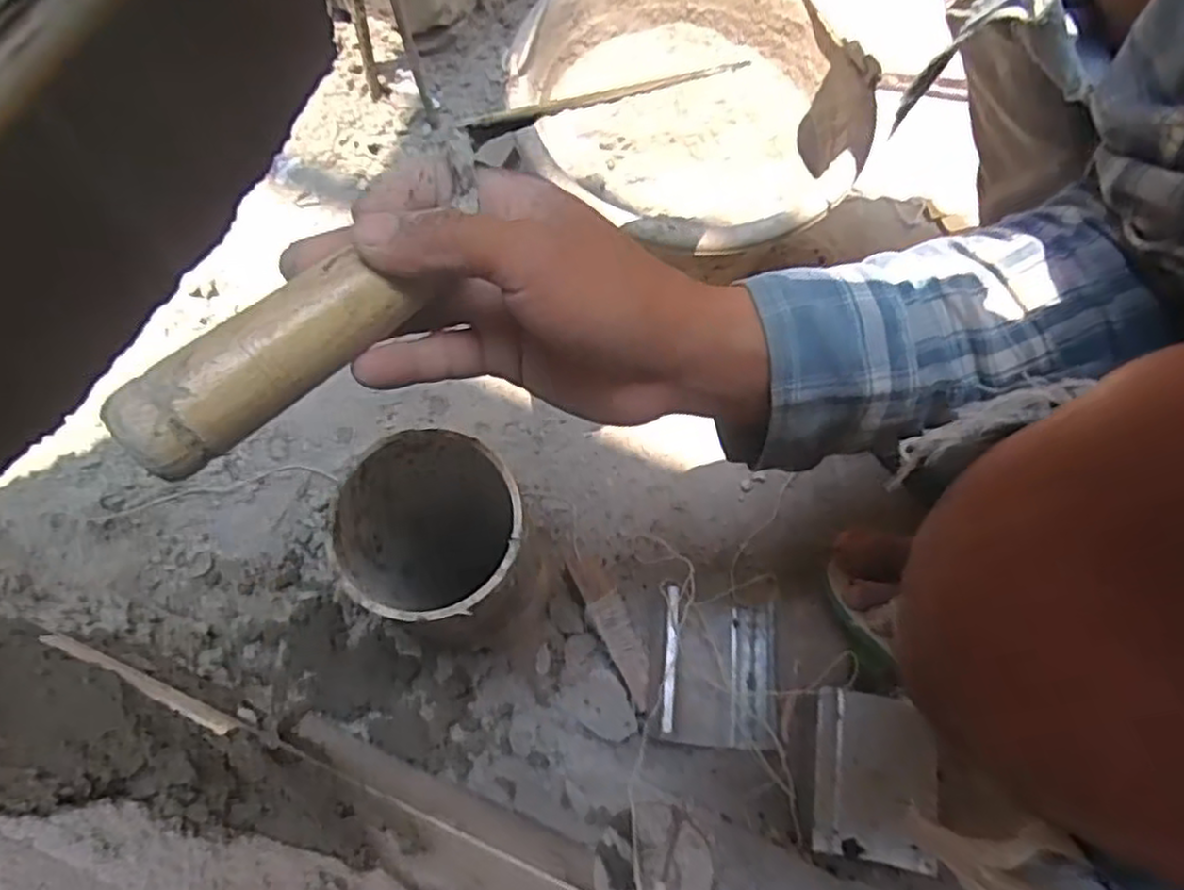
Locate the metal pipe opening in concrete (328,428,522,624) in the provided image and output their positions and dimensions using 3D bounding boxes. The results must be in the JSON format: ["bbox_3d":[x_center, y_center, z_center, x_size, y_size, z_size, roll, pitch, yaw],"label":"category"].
[{"bbox_3d":[-0.079,0.056,0.387,0.084,0.138,0.081,1,68,-3],"label":"metal pipe opening in concrete"}]

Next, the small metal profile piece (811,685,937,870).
[{"bbox_3d":[0.172,0.199,0.439,0.071,0.006,0.093,10,68,1],"label":"small metal profile piece"}]

